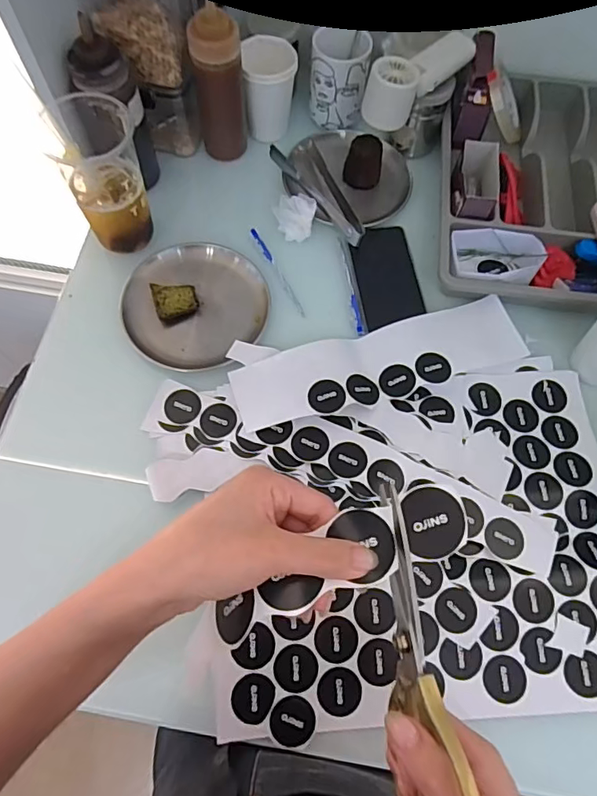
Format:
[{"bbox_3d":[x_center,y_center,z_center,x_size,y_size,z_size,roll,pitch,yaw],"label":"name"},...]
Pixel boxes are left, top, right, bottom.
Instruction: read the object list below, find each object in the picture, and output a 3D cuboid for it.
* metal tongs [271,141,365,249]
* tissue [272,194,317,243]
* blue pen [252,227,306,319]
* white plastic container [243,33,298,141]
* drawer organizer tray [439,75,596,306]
[{"bbox_3d":[0.030,-0.261,0.639,0.063,0.022,0.175,-25,70,-11],"label":"metal tongs"},{"bbox_3d":[-0.007,-0.224,0.622,0.049,0.020,0.058,11,68,3],"label":"tissue"},{"bbox_3d":[-0.026,-0.155,0.611,0.008,0.006,0.134,-25,73,-12],"label":"blue pen"},{"bbox_3d":[-0.040,-0.408,0.659,0.072,0.097,0.071,-2,67,-2],"label":"white plastic container"},{"bbox_3d":[0.338,-0.276,0.631,0.306,0.061,0.356,8,67,2],"label":"drawer organizer tray"}]

